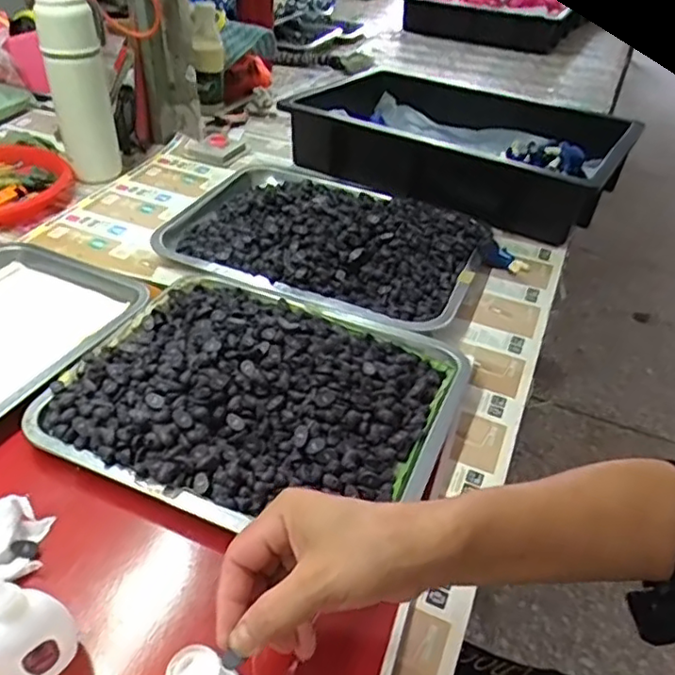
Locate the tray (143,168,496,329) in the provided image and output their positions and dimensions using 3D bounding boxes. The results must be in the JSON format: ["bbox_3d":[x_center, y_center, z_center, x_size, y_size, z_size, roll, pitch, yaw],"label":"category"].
[{"bbox_3d":[-0.013,-0.130,0.745,0.366,0.059,0.262,20,42,19],"label":"tray"}]

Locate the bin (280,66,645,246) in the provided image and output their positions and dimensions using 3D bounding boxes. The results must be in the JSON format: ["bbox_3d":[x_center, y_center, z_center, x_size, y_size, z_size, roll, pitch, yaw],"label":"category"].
[{"bbox_3d":[0.169,-0.287,0.905,0.434,0.111,0.292,24,44,23],"label":"bin"}]

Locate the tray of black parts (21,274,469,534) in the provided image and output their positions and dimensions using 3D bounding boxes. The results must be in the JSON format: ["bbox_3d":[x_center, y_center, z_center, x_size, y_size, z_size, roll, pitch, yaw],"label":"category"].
[{"bbox_3d":[-0.064,0.039,0.532,0.305,0.044,0.253,17,41,16],"label":"tray of black parts"}]

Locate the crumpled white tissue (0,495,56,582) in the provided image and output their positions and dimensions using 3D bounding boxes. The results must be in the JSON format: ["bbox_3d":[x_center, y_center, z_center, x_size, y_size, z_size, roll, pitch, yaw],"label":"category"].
[{"bbox_3d":[-0.222,0.137,0.416,0.047,0.021,0.059,-6,40,-11],"label":"crumpled white tissue"}]

